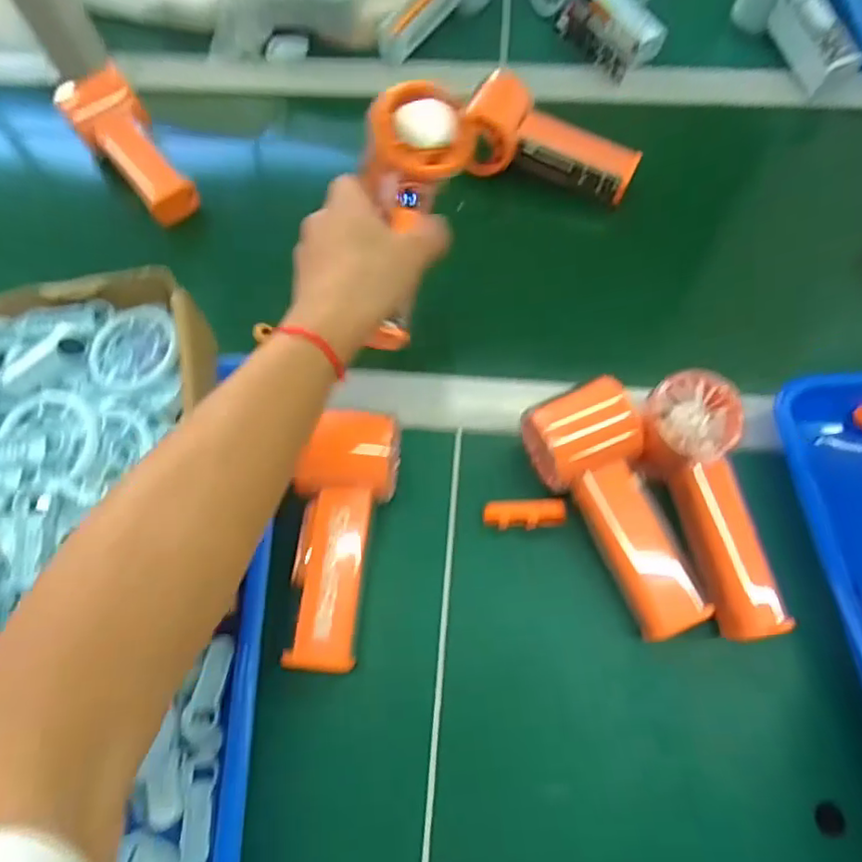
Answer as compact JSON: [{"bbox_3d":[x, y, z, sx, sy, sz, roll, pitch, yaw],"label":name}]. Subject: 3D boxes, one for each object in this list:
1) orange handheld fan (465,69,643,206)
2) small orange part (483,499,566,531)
[{"bbox_3d":[0.098,-0.234,0.484,0.138,0.055,0.055,23,67,-3],"label":"orange handheld fan"},{"bbox_3d":[0.060,0.055,0.375,0.050,0.017,0.017,-3,65,1],"label":"small orange part"}]

